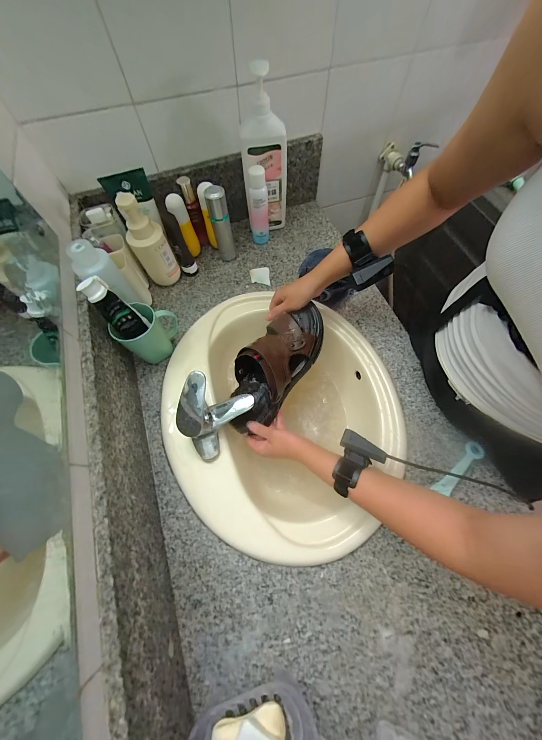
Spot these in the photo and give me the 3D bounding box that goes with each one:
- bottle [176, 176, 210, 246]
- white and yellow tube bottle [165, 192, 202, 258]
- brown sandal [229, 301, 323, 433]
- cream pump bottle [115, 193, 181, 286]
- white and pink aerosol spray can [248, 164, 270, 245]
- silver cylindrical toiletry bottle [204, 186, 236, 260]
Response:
[{"bbox_3d":[-0.181,-0.372,0.613,0.028,0.161,0.030,-27,69,-11],"label":"bottle"},{"bbox_3d":[-0.199,-0.330,0.606,0.045,0.150,0.041,-23,67,-10],"label":"white and yellow tube bottle"},{"bbox_3d":[0.004,-0.015,0.466,0.106,0.085,0.272,32,86,13],"label":"brown sandal"},{"bbox_3d":[-0.254,-0.263,0.551,0.061,0.198,0.073,42,73,16],"label":"cream pump bottle"},{"bbox_3d":[-0.027,-0.387,0.612,0.043,0.173,0.037,-1,67,0],"label":"white and pink aerosol spray can"},{"bbox_3d":[-0.115,-0.336,0.593,0.043,0.166,0.046,0,67,0],"label":"silver cylindrical toiletry bottle"}]

